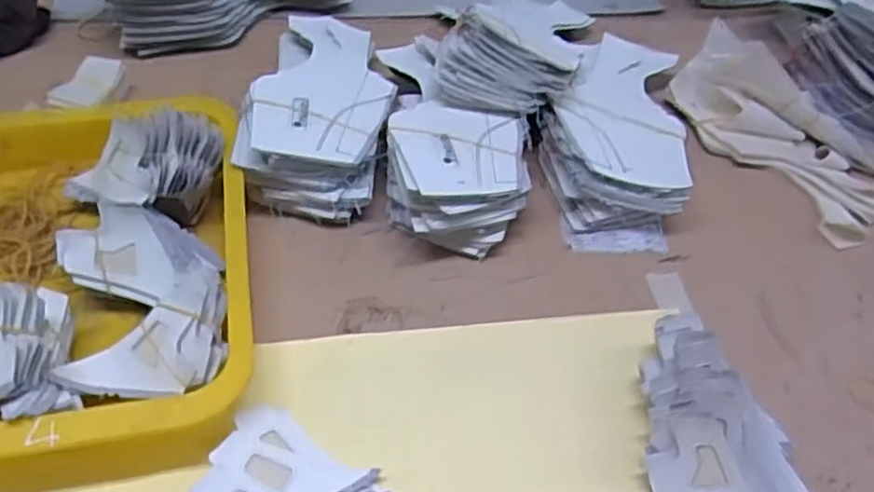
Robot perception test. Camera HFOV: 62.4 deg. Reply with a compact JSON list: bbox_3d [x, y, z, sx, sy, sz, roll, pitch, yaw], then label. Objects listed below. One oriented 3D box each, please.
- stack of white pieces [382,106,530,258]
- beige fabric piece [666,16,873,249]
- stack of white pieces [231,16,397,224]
[{"bbox_3d":[0.016,-0.049,0.506,0.100,0.051,0.113,-2,51,-7],"label":"stack of white pieces"},{"bbox_3d":[0.268,-0.093,0.563,0.081,0.055,0.194,-30,59,-27],"label":"beige fabric piece"},{"bbox_3d":[-0.085,-0.106,0.543,0.095,0.054,0.197,6,50,-1],"label":"stack of white pieces"}]

